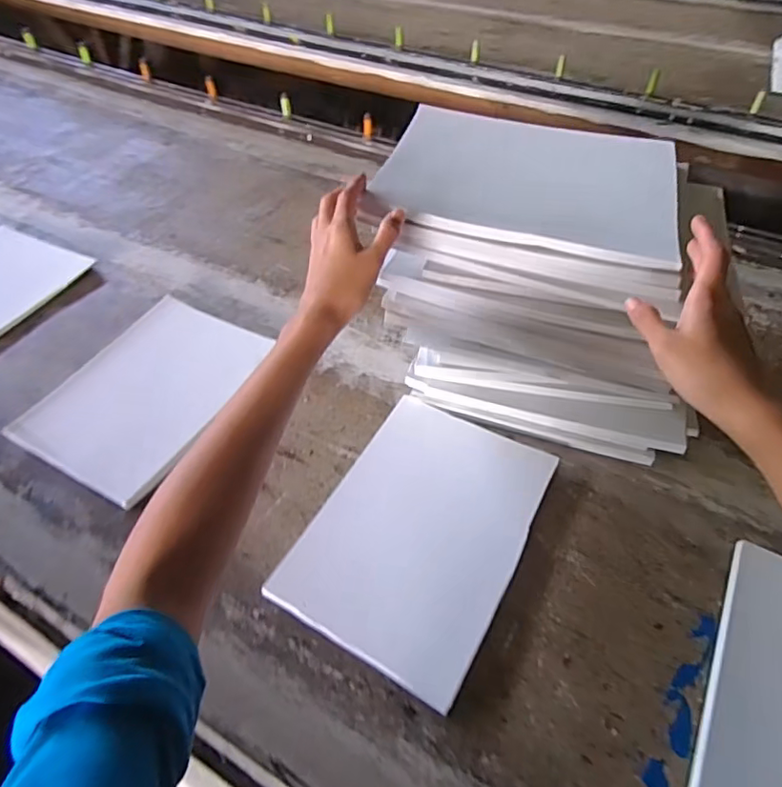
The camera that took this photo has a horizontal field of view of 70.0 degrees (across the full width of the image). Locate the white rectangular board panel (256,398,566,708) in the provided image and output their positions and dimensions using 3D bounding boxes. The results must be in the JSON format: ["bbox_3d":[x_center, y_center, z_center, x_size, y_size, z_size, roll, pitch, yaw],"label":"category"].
[{"bbox_3d":[0.033,0.136,0.568,0.193,0.018,0.266,24,57,19],"label":"white rectangular board panel"}]

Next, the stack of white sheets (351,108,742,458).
[{"bbox_3d":[0.164,-0.116,0.603,0.317,0.241,0.220,15,54,13],"label":"stack of white sheets"}]

